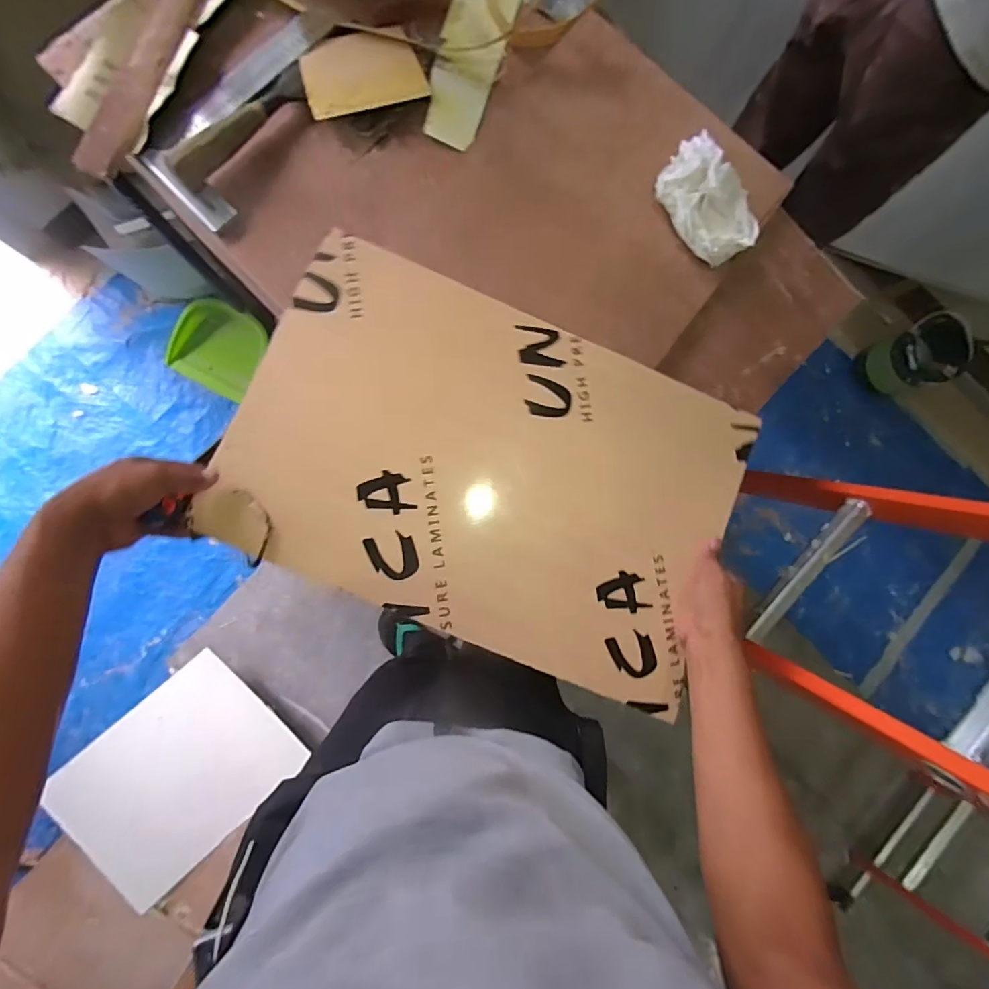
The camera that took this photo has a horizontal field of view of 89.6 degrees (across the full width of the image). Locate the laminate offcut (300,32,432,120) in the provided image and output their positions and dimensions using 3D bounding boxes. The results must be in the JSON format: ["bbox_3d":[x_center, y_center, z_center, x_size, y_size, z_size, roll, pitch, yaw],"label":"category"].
[{"bbox_3d":[-0.166,-0.528,0.617,0.146,0.010,0.106,-22,87,-9],"label":"laminate offcut"}]

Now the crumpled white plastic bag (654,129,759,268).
[{"bbox_3d":[0.264,-0.369,0.629,0.091,0.055,0.155,-37,89,-9],"label":"crumpled white plastic bag"}]

